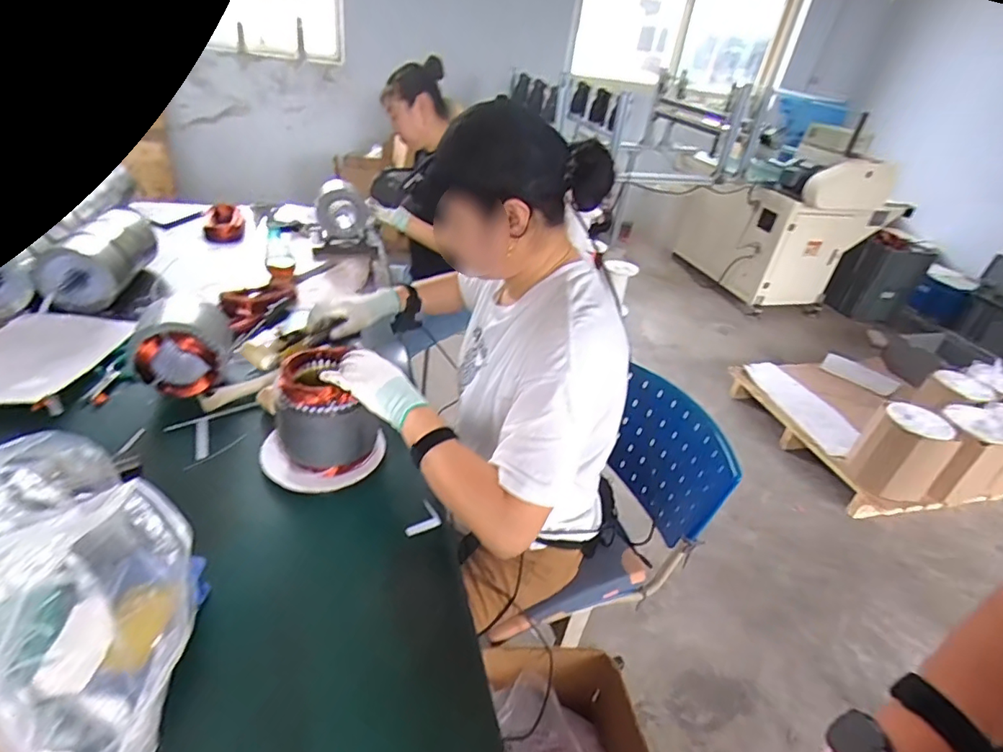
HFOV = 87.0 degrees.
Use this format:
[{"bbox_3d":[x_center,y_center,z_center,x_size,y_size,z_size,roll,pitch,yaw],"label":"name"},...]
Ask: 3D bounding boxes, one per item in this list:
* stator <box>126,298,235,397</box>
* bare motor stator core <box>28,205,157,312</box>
[{"bbox_3d":[-0.589,-0.054,0.988,0.144,0.175,0.144,2,33,-9],"label":"stator"},{"bbox_3d":[-0.971,-0.300,1.313,0.139,0.140,0.359,3,33,-8],"label":"bare motor stator core"}]

